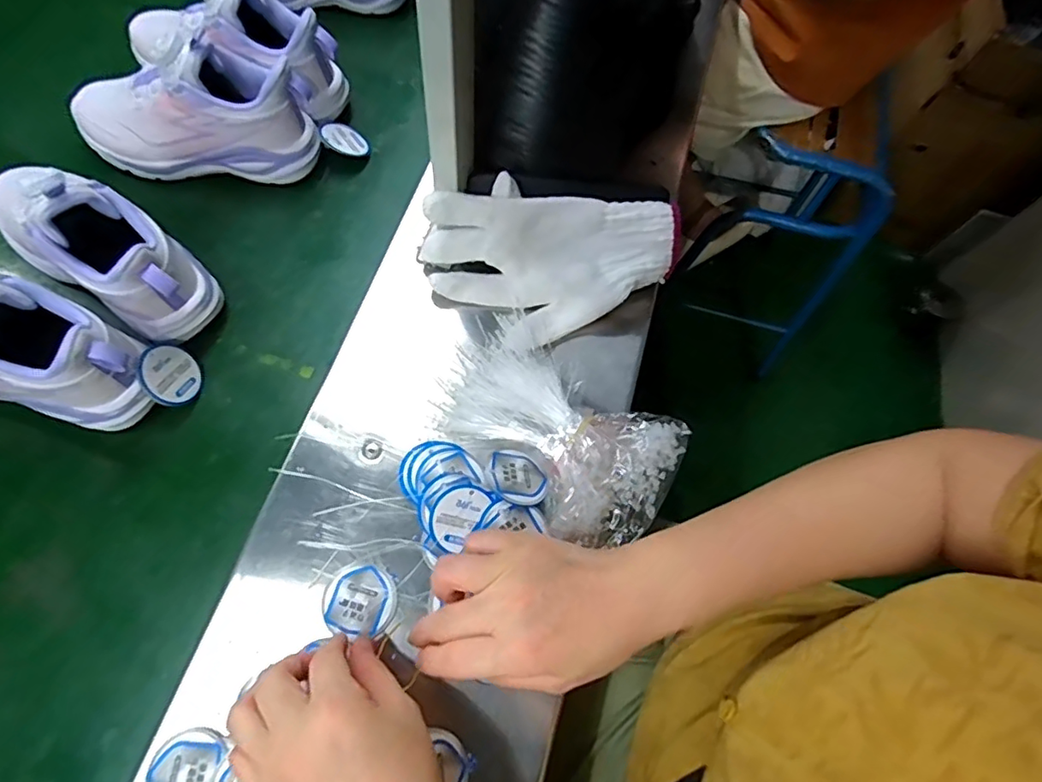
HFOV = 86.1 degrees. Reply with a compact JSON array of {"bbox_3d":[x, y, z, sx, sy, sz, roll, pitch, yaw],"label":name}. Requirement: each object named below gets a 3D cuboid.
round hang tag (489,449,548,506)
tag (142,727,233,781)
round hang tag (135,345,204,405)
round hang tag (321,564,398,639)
[{"bbox_3d":[-0.002,0.062,0.408,0.042,0.005,0.046,14,43,-14],"label":"round hang tag"},{"bbox_3d":[-0.202,0.228,0.332,0.045,0.005,0.041,1,65,-1],"label":"tag"},{"bbox_3d":[-0.274,-0.013,0.436,0.004,0.046,0.048,-16,30,26],"label":"round hang tag"},{"bbox_3d":[-0.109,0.141,0.377,0.048,0.005,0.042,4,65,0],"label":"round hang tag"}]

